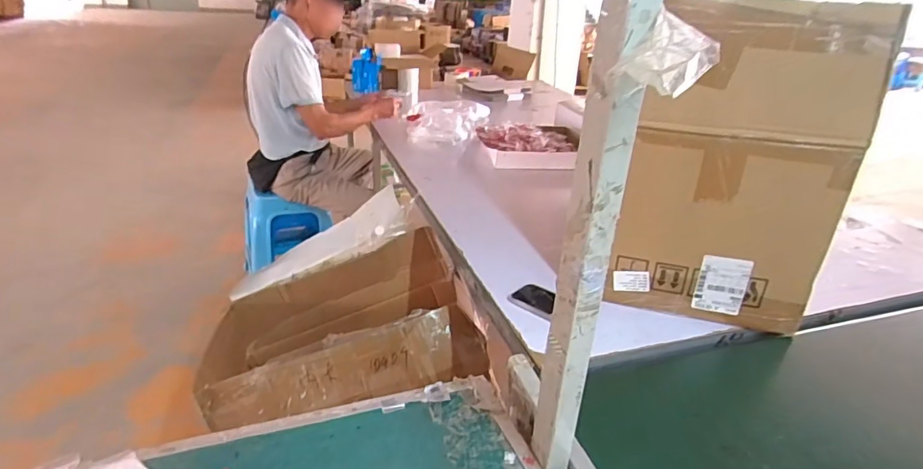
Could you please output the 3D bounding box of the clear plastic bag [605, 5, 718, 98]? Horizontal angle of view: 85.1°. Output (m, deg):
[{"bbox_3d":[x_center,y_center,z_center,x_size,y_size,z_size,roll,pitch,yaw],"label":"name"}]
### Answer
[{"bbox_3d":[0.146,-0.125,0.362,0.073,0.051,0.066,10,27,14],"label":"clear plastic bag"}]

